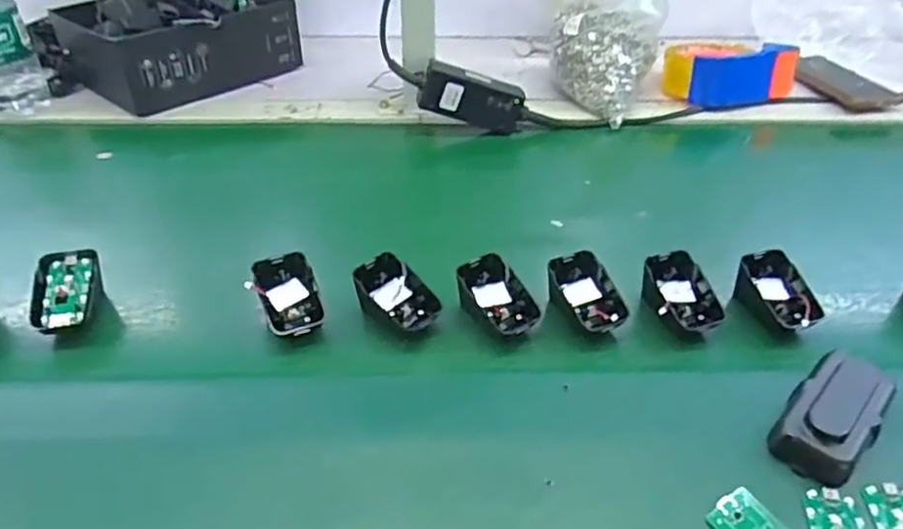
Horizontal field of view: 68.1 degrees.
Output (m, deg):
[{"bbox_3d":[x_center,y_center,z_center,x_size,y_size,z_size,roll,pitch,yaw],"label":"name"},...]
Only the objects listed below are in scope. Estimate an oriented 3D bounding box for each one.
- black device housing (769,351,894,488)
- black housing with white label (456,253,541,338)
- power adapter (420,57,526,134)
[{"bbox_3d":[0.255,0.098,0.443,0.050,0.031,0.102,32,48,33],"label":"black device housing"},{"bbox_3d":[0.035,0.028,0.527,0.047,0.039,0.063,-20,43,-24],"label":"black housing with white label"},{"bbox_3d":[0.026,-0.187,0.753,0.120,0.055,0.027,16,36,-16],"label":"power adapter"}]

